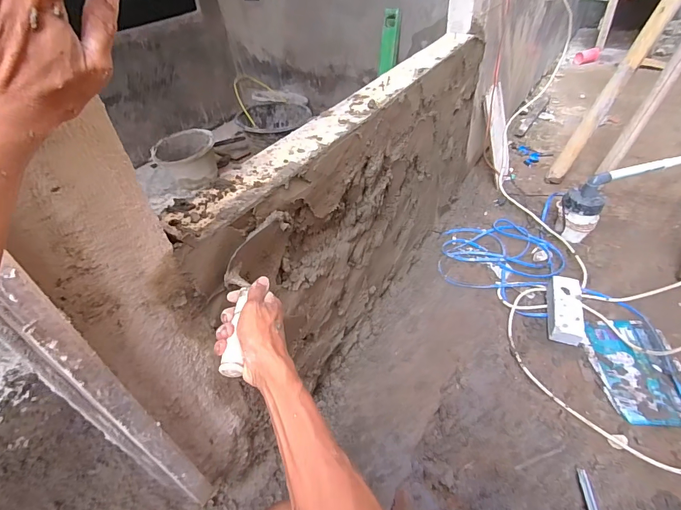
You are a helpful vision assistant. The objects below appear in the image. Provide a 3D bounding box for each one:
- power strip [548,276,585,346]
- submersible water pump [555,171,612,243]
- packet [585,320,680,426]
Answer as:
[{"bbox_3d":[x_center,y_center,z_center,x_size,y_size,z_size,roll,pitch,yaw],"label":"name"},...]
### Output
[{"bbox_3d":[0.651,0.160,1.091,0.086,0.063,0.211,9,44,16],"label":"power strip"},{"bbox_3d":[0.837,-0.167,1.315,0.131,0.216,0.119,13,45,20],"label":"submersible water pump"},{"bbox_3d":[0.768,0.290,0.971,0.195,0.019,0.296,-4,41,8],"label":"packet"}]

